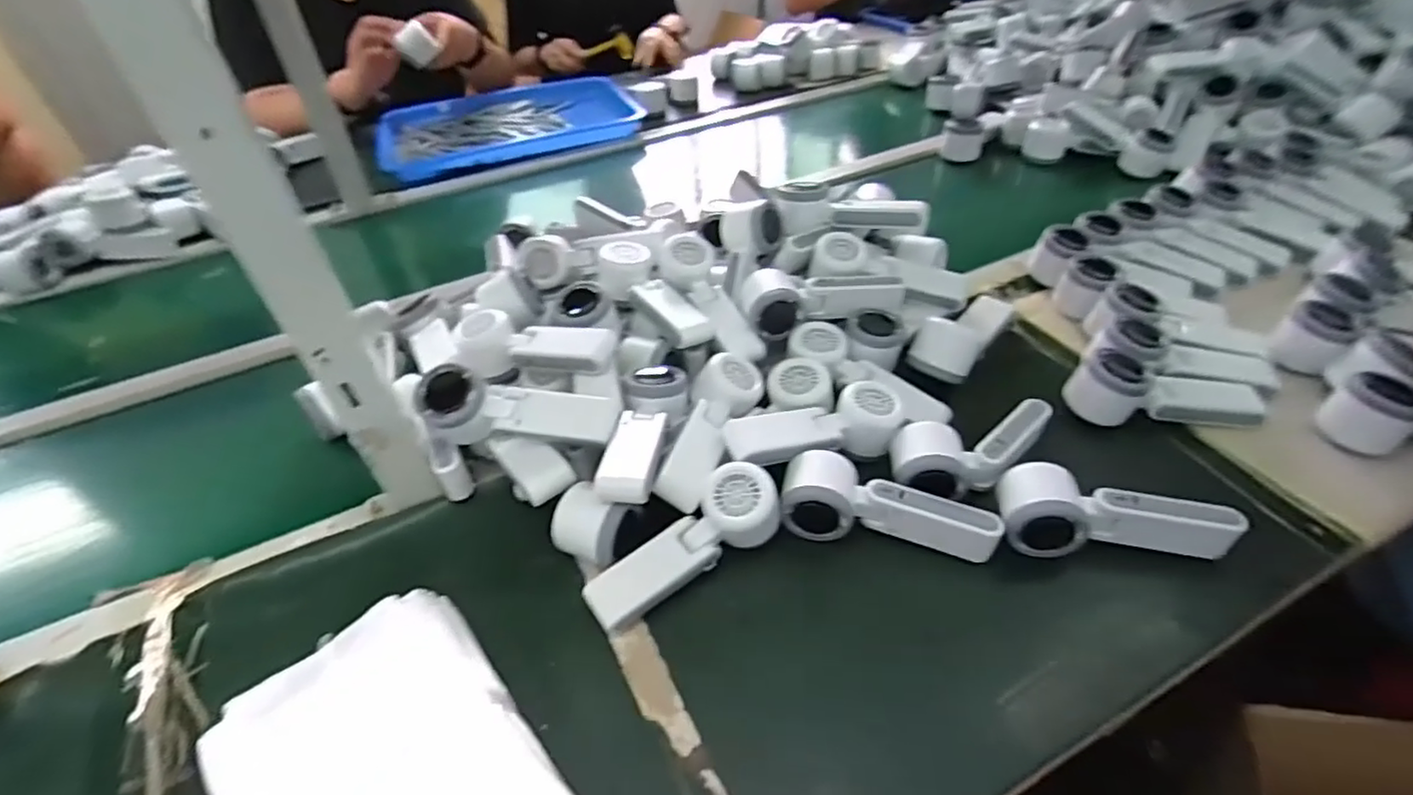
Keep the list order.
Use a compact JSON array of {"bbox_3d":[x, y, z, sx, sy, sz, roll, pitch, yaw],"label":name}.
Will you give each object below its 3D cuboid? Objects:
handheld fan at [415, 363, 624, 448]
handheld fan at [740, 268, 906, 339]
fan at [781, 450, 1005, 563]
[{"bbox_3d":[-0.157,0.010,0.549,0.164,0.054,0.053,-1,43,5],"label":"handheld fan"},{"bbox_3d":[0.120,-0.103,0.670,0.166,0.048,0.067,-5,43,0],"label":"handheld fan"},{"bbox_3d":[0.145,0.089,0.522,0.166,0.047,0.062,9,45,15],"label":"fan"}]

